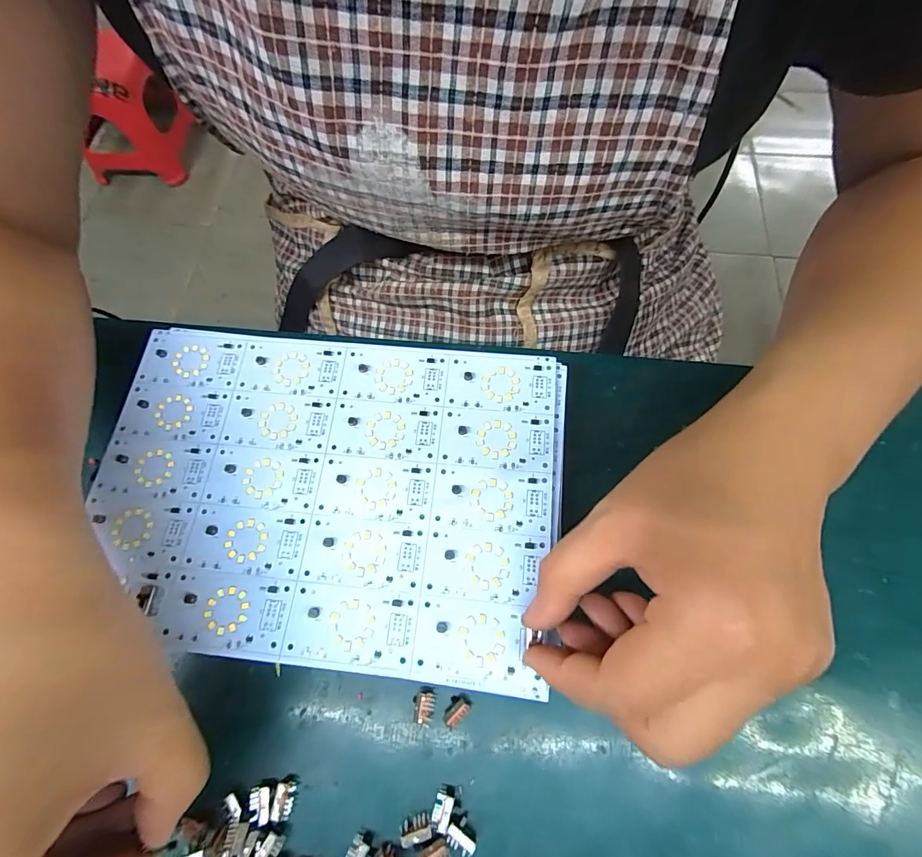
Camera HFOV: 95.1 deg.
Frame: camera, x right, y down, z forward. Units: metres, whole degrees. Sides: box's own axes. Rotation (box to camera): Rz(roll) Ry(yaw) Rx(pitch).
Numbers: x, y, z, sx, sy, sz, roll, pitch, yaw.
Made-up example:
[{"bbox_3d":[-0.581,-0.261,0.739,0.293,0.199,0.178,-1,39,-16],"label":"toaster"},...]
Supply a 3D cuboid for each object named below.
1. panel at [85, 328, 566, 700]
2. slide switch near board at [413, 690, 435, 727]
[{"bbox_3d":[-0.070,0.028,0.218,0.234,0.009,0.162,6,72,2],"label":"panel"},{"bbox_3d":[-0.018,0.132,0.200,0.010,0.006,0.014,1,70,3],"label":"slide switch near board"}]

